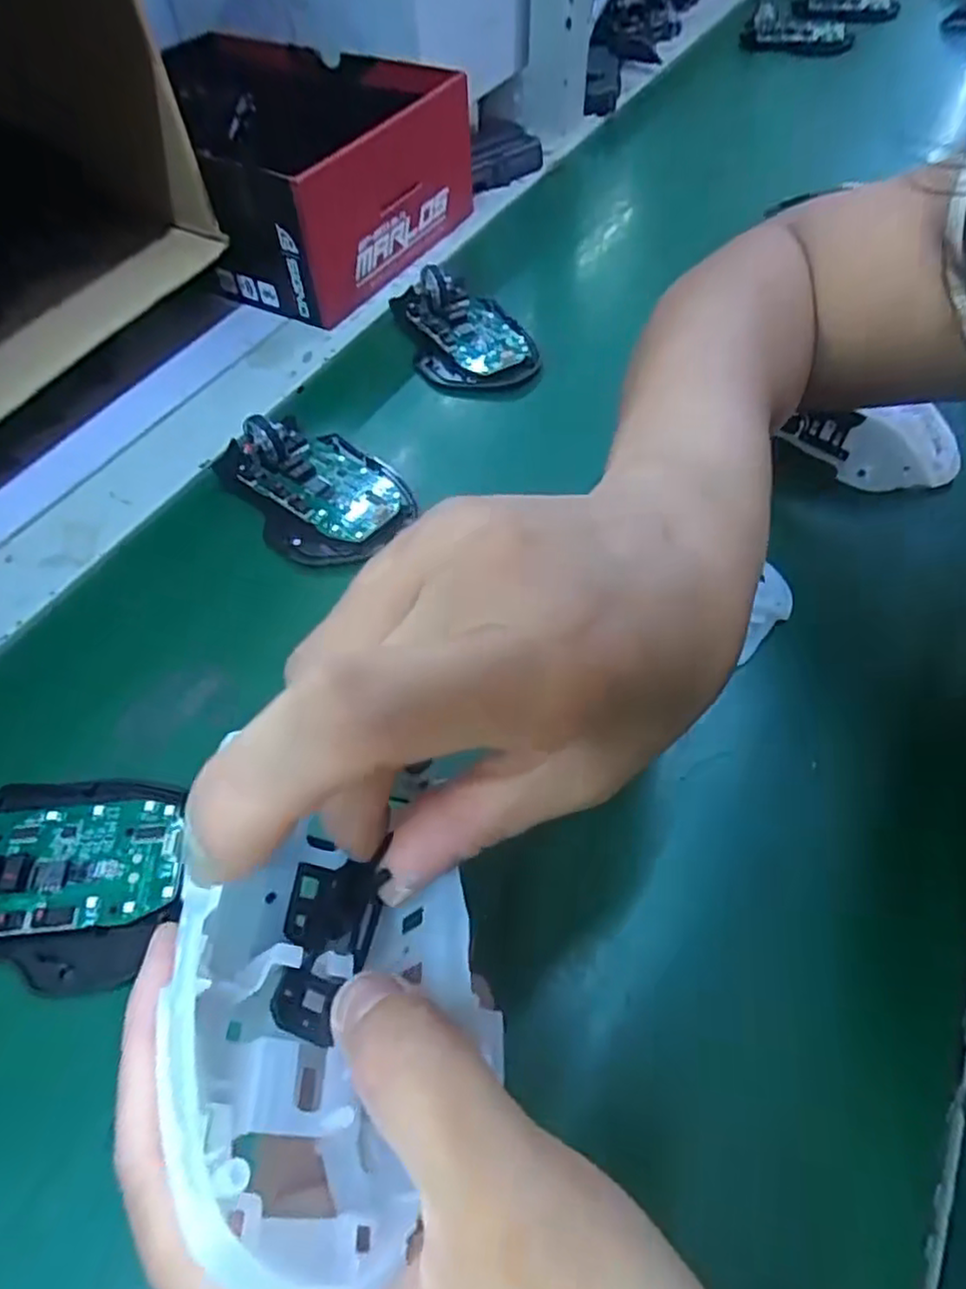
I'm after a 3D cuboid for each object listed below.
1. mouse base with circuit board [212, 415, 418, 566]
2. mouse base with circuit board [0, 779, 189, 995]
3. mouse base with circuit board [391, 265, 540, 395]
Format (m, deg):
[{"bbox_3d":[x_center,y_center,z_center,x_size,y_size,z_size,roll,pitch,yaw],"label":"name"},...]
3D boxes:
[{"bbox_3d":[-0.085,-0.084,0.357,0.073,0.027,0.096,-37,62,-21],"label":"mouse base with circuit board"},{"bbox_3d":[-0.160,0.078,0.246,0.101,0.029,0.072,2,56,3],"label":"mouse base with circuit board"},{"bbox_3d":[-0.011,-0.200,0.436,0.068,0.024,0.107,-17,57,-10],"label":"mouse base with circuit board"}]

